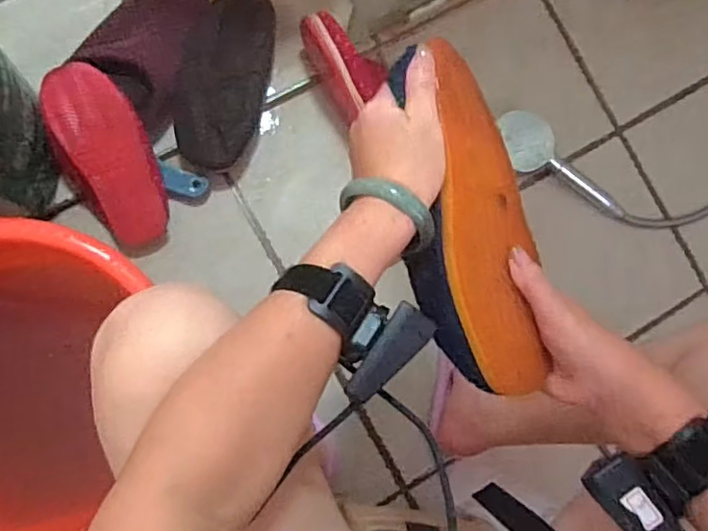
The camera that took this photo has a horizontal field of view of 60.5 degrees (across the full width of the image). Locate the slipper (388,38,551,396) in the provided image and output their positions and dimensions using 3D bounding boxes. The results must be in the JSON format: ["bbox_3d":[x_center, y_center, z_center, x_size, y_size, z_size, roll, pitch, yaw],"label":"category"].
[{"bbox_3d":[0.072,-0.030,0.455,0.103,0.070,0.255,0,81,-35],"label":"slipper"}]

